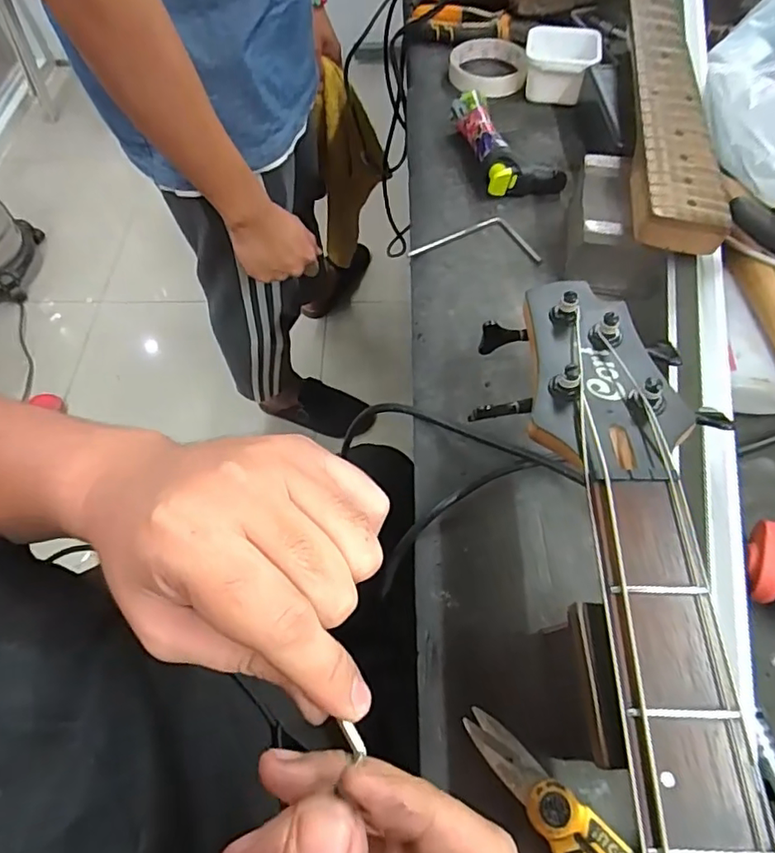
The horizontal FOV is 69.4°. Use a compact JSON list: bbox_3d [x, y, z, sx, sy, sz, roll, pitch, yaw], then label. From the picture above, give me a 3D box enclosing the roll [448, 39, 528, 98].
[{"bbox_3d":[0.110,-0.393,0.612,0.081,0.018,0.084,-1,60,2],"label":"roll"}]

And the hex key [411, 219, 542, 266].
[{"bbox_3d":[0.078,-0.162,0.487,0.110,0.006,0.052,9,60,7],"label":"hex key"}]

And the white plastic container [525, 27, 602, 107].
[{"bbox_3d":[0.178,-0.373,0.578,0.074,0.045,0.075,15,61,10],"label":"white plastic container"}]

